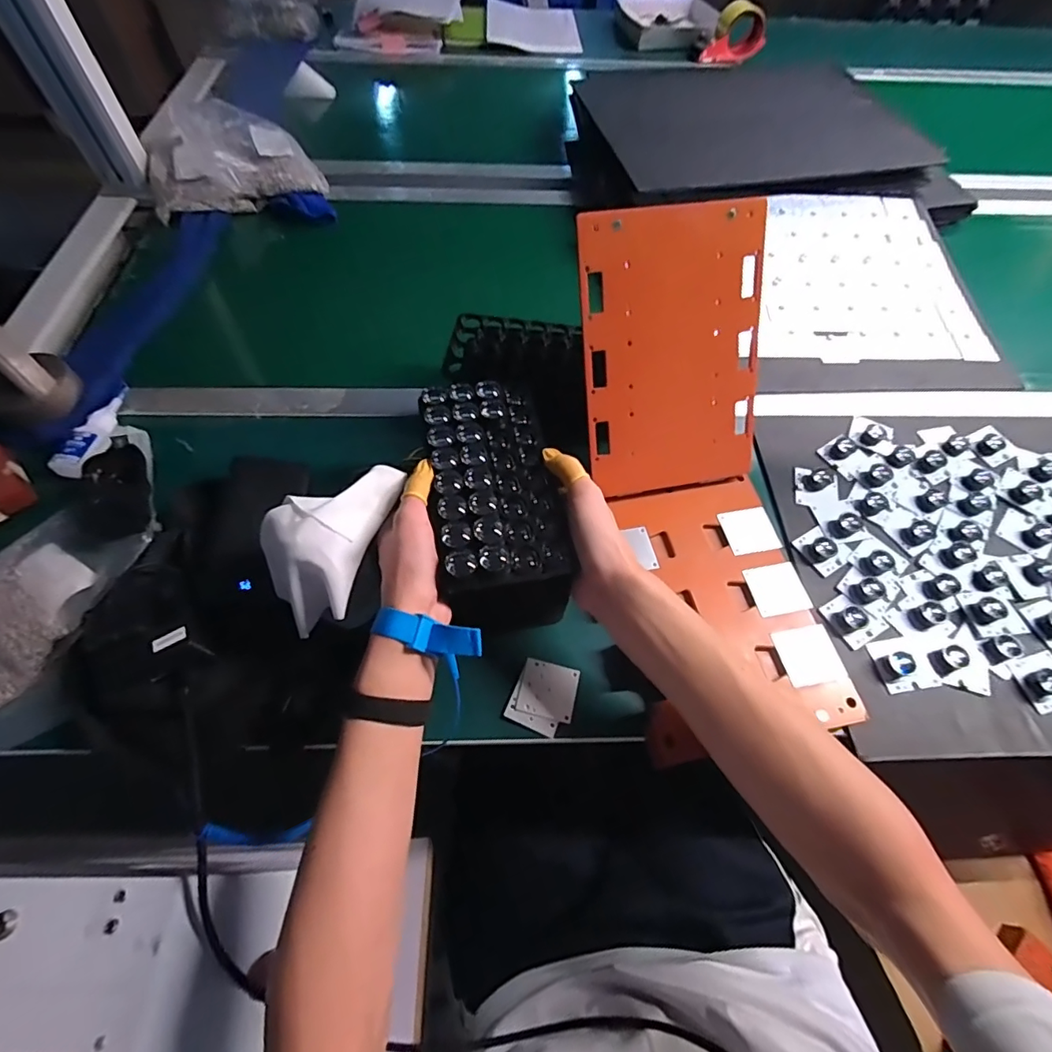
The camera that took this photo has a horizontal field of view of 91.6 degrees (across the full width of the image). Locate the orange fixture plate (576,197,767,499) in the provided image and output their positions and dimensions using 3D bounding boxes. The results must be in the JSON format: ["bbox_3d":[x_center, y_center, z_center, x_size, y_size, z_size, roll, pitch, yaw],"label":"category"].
[{"bbox_3d":[0.133,-0.147,0.457,0.156,0.239,0.007,-11,24,-8],"label":"orange fixture plate"}]

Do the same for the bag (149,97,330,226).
[{"bbox_3d":[-0.466,-0.583,0.789,0.245,0.082,0.205,-22,63,-14],"label":"bag"}]

